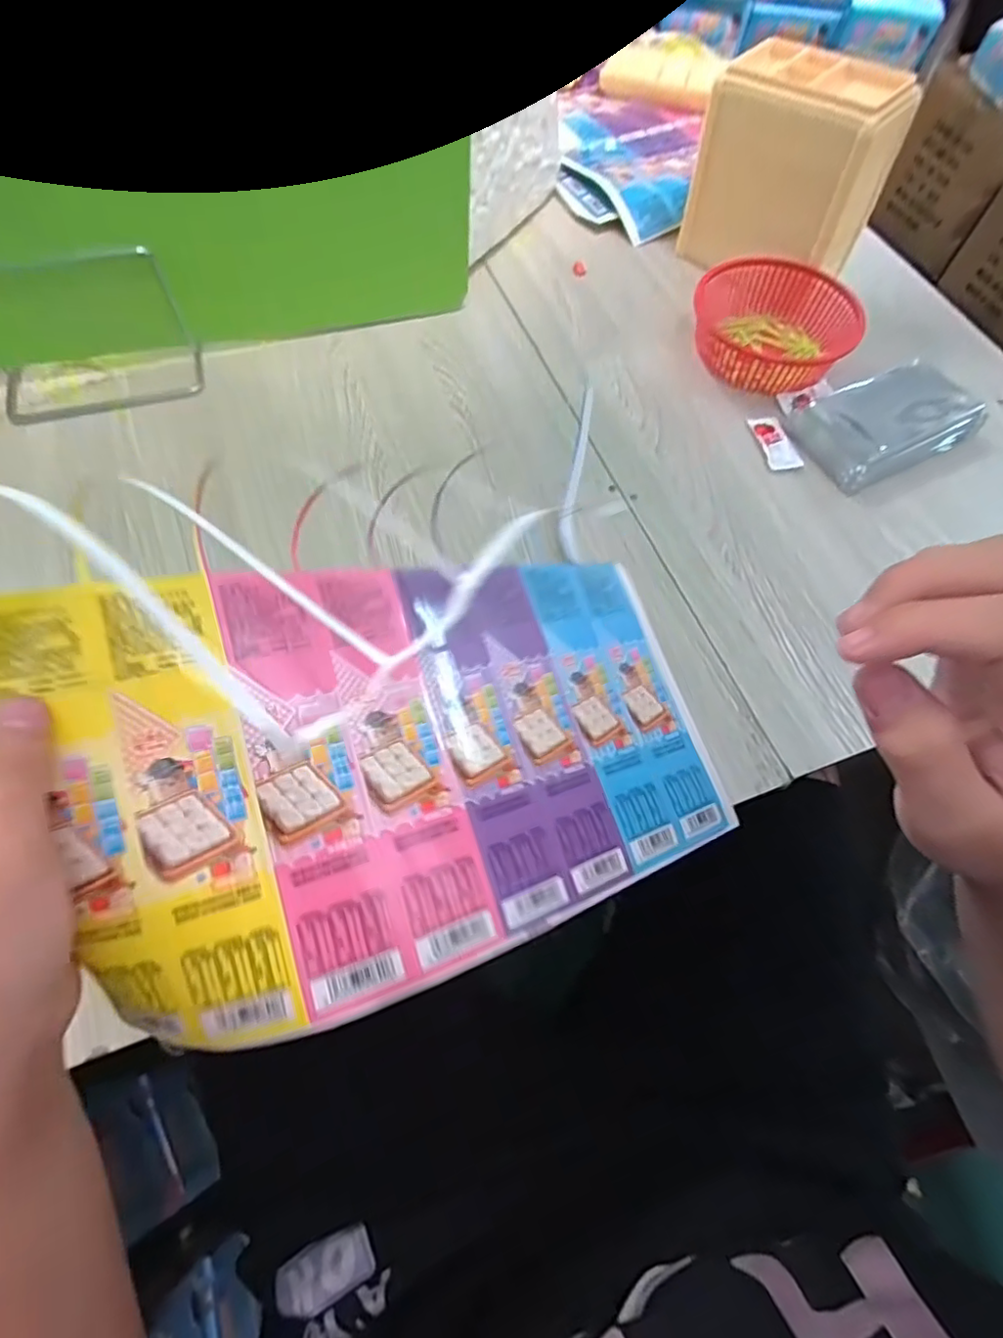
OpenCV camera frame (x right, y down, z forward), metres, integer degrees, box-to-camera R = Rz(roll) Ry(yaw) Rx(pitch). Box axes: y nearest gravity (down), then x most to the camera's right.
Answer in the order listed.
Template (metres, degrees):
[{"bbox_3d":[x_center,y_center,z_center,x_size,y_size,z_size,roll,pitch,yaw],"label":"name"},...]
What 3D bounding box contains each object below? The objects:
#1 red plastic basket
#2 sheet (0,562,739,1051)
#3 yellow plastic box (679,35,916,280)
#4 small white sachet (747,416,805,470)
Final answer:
[{"bbox_3d":[0.245,-0.307,0.534,0.140,0.045,0.132,-20,66,-11],"label":"red plastic basket"},{"bbox_3d":[-0.026,0.037,0.284,0.319,0.028,0.174,-10,77,-33],"label":"sheet"},{"bbox_3d":[0.255,-0.441,0.541,0.155,0.147,0.080,39,69,16],"label":"yellow plastic box"},{"bbox_3d":[0.222,-0.186,0.490,0.023,0.007,0.059,-9,65,-6],"label":"small white sachet"}]

